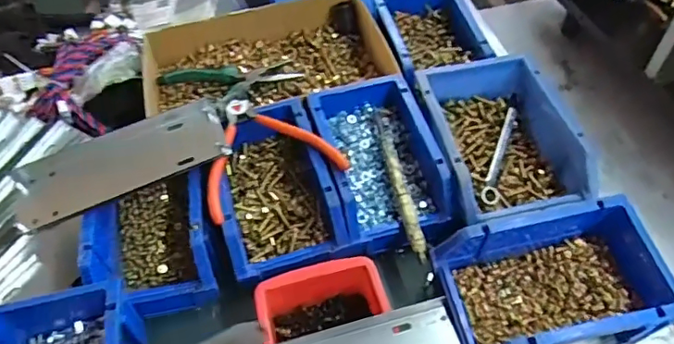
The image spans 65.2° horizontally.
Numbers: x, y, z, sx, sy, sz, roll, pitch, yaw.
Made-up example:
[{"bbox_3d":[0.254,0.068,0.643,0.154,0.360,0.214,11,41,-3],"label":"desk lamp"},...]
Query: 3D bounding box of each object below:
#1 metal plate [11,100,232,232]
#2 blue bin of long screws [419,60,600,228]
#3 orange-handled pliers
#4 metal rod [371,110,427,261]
[{"bbox_3d":[-0.189,-0.012,0.469,0.181,0.011,0.081,-23,51,-10],"label":"metal plate"},{"bbox_3d":[0.152,-0.037,0.511,0.125,0.062,0.183,-10,53,-5],"label":"blue bin of long screws"},{"bbox_3d":[-0.079,-0.034,0.483,0.122,0.014,0.147,-25,56,-16],"label":"orange-handled pliers"},{"bbox_3d":[0.057,0.005,0.490,0.017,0.013,0.172,-8,53,-4],"label":"metal rod"}]

